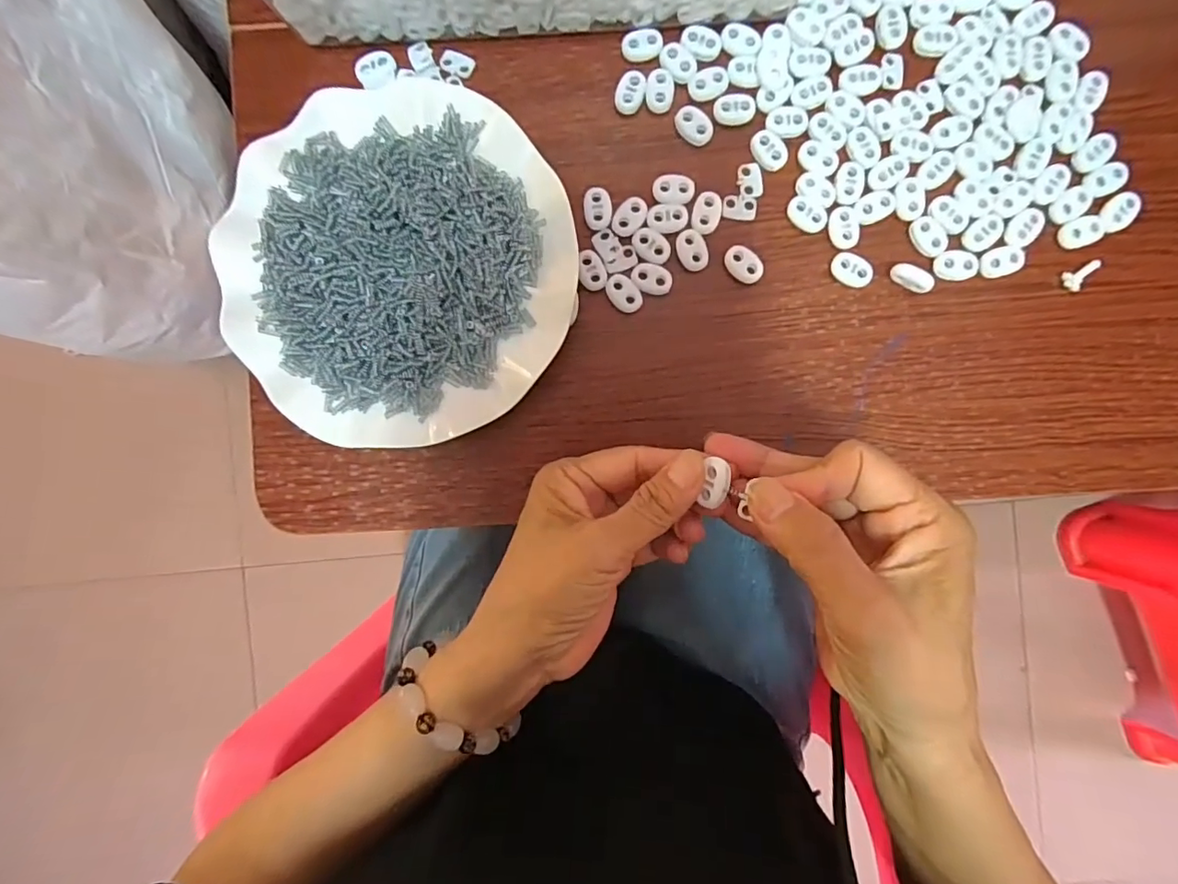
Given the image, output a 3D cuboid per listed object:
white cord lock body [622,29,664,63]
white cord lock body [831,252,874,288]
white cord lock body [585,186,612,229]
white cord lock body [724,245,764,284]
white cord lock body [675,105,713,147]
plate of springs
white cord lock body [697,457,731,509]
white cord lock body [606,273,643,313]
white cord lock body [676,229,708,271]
[{"bbox_3d":[0.030,-0.219,0.294,0.022,0.004,0.014,-5,91,1],"label":"white cord lock body"},{"bbox_3d":[0.145,-0.095,0.293,0.022,0.005,0.016,29,91,0],"label":"white cord lock body"},{"bbox_3d":[0.005,-0.129,0.294,0.015,0.004,0.022,-3,91,1],"label":"white cord lock body"},{"bbox_3d":[0.086,-0.098,0.294,0.017,0.004,0.023,-41,90,1],"label":"white cord lock body"},{"bbox_3d":[0.059,-0.175,0.294,0.016,0.004,0.022,-38,90,1],"label":"white cord lock body"},{"bbox_3d":[-0.099,-0.093,0.288,0.176,0.025,0.184,0,91,1],"label":"plate of springs"},{"bbox_3d":[0.054,0.018,0.227,0.010,0.004,0.021,10,101,1],"label":"white cord lock body"},{"bbox_3d":[0.019,-0.082,0.295,0.016,0.004,0.023,-39,90,1],"label":"white cord lock body"},{"bbox_3d":[0.057,-0.106,0.293,0.016,0.004,0.022,-20,91,1],"label":"white cord lock body"}]

